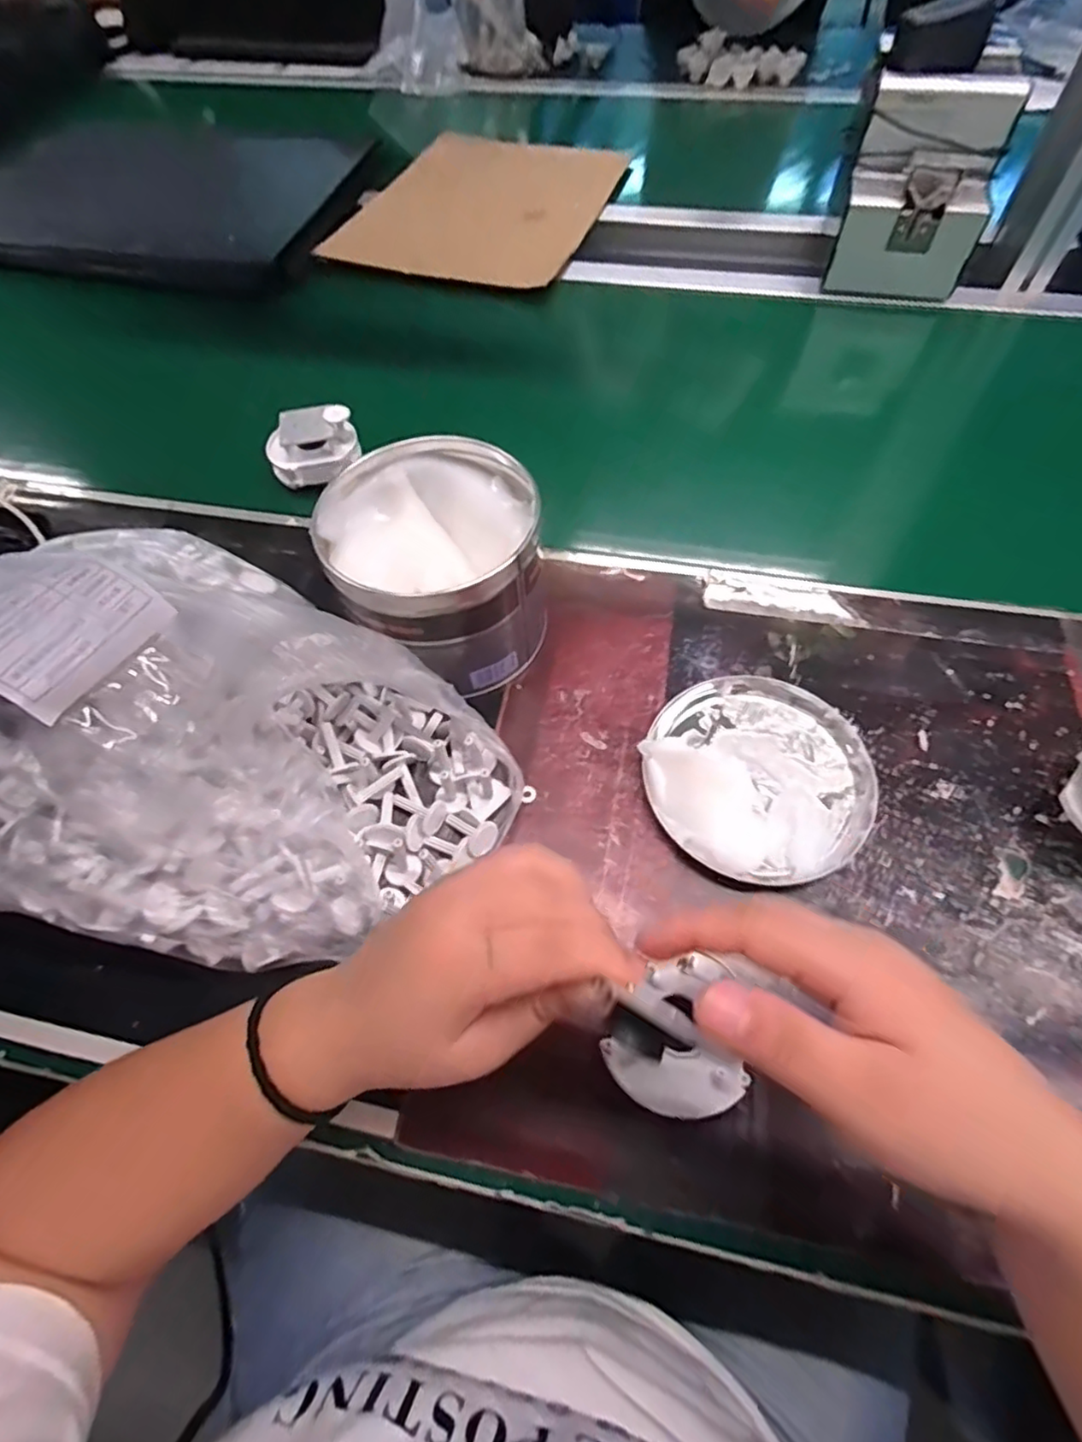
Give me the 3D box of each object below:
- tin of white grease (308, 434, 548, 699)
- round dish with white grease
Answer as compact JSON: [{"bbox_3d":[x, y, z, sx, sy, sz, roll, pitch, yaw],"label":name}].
[{"bbox_3d":[-0.062,-0.092,0.390,0.117,0.095,0.125,-1,61,2],"label":"tin of white grease"},{"bbox_3d":[0.126,0.028,0.361,0.126,0.023,0.126,-1,61,2],"label":"round dish with white grease"}]

